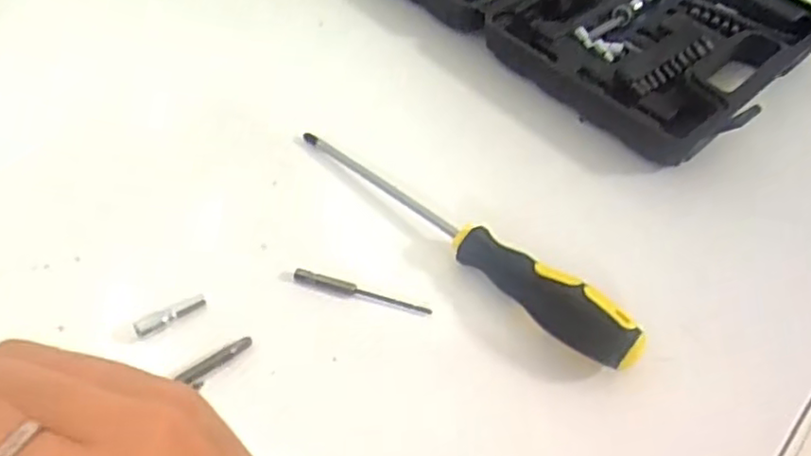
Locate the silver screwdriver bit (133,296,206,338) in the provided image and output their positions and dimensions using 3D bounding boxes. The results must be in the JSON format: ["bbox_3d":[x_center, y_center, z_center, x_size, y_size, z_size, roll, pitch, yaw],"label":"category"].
[{"bbox_3d":[-0.115,0.043,0.337,0.035,0.007,0.008,-26,57,-25],"label":"silver screwdriver bit"}]

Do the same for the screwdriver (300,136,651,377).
[{"bbox_3d":[0.029,0.000,0.370,0.024,0.026,0.218,-35,61,-30],"label":"screwdriver"}]

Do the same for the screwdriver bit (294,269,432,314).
[{"bbox_3d":[-0.022,0.032,0.355,0.072,0.004,0.008,12,50,4],"label":"screwdriver bit"}]

